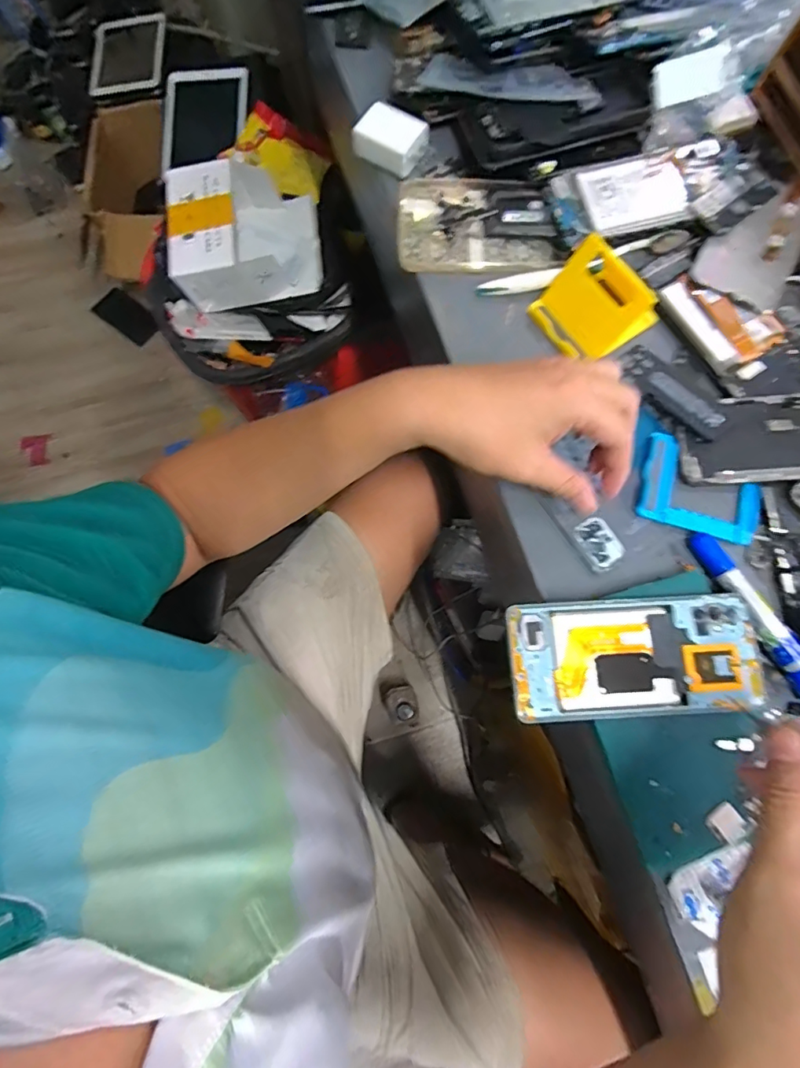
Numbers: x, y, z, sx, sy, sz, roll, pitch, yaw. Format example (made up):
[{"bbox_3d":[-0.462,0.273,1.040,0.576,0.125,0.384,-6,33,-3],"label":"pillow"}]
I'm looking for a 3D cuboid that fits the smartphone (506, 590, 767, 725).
[{"bbox_3d":[0.153,0.080,0.333,0.159,0.010,0.076,-4,76,-2],"label":"smartphone"}]

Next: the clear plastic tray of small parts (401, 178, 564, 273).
[{"bbox_3d":[0.068,-0.259,0.427,0.135,0.018,0.080,5,76,0],"label":"clear plastic tray of small parts"}]

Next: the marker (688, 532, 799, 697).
[{"bbox_3d":[0.249,0.059,0.348,0.020,0.016,0.136,-31,79,-8],"label":"marker"}]

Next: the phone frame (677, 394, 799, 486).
[{"bbox_3d":[0.276,-0.071,0.373,0.128,0.006,0.066,-1,80,9],"label":"phone frame"}]

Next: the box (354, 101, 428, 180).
[{"bbox_3d":[-0.007,-0.341,0.437,0.053,0.023,0.043,29,78,6],"label":"box"}]

